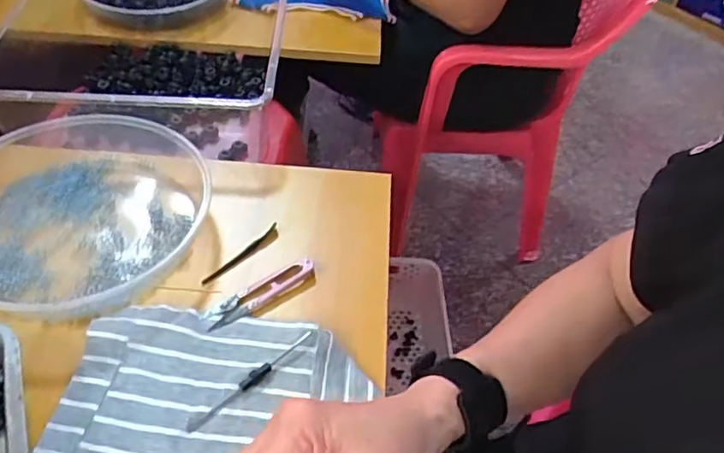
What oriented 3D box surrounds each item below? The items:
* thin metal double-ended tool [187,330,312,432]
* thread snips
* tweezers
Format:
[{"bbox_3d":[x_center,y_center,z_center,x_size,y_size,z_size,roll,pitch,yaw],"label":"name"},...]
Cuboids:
[{"bbox_3d":[-0.080,0.113,0.462,0.114,0.008,0.011,-34,58,-31],"label":"thin metal double-ended tool"},{"bbox_3d":[-0.085,0.053,0.516,0.101,0.010,0.024,-26,55,-27],"label":"thread snips"},{"bbox_3d":[-0.106,0.023,0.547,0.010,0.004,0.088,30,51,21],"label":"tweezers"}]

